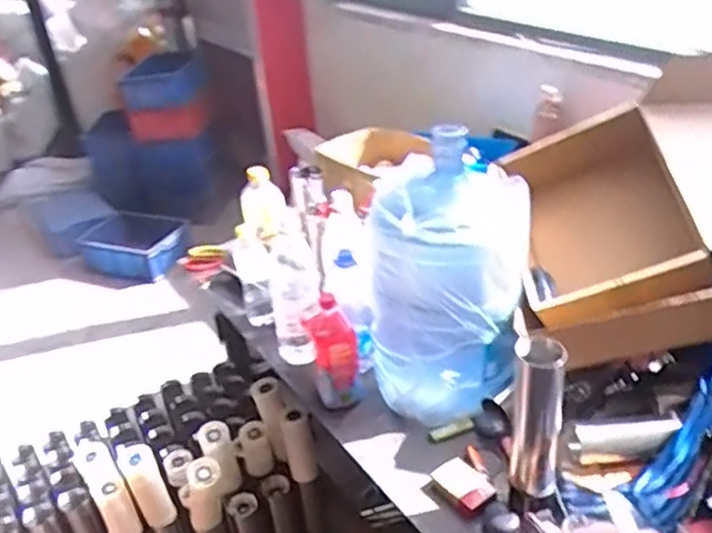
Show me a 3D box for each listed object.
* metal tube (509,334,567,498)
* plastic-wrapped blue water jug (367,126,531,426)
[{"bbox_3d":[0.255,0.211,1.004,0.067,0.242,0.052,4,32,16],"label":"metal tube"},{"bbox_3d":[0.155,0.028,1.227,0.268,0.412,0.243,0,32,9],"label":"plastic-wrapped blue water jug"}]

